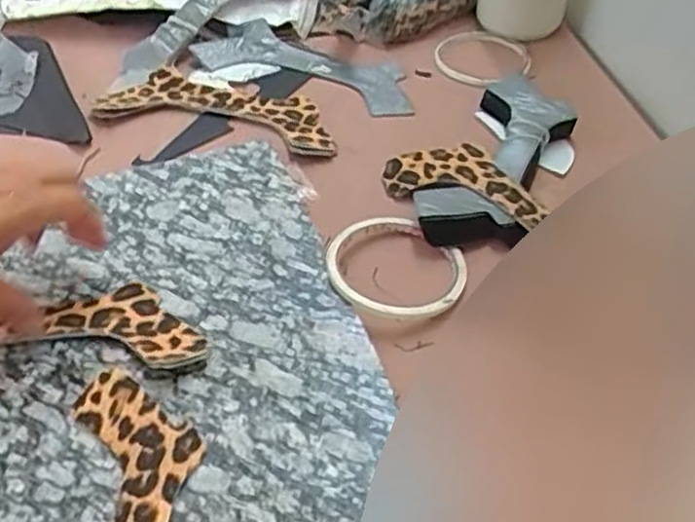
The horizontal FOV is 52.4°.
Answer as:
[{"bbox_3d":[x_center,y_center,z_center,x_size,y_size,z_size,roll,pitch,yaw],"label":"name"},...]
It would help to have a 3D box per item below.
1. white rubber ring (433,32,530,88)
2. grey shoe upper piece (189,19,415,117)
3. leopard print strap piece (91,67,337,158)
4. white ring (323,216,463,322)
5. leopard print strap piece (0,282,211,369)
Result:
[{"bbox_3d":[0.126,-0.190,0.649,0.085,0.013,0.093,-1,47,1],"label":"white rubber ring"},{"bbox_3d":[-0.037,-0.180,0.642,0.215,0.014,0.071,20,50,19],"label":"grey shoe upper piece"},{"bbox_3d":[-0.107,-0.128,0.598,0.216,0.013,0.068,12,48,12],"label":"leopard print strap piece"},{"bbox_3d":[0.032,0.003,0.455,0.087,0.009,0.086,5,43,-4],"label":"white ring"},{"bbox_3d":[-0.190,0.042,0.419,0.213,0.008,0.062,-3,47,-1],"label":"leopard print strap piece"}]

